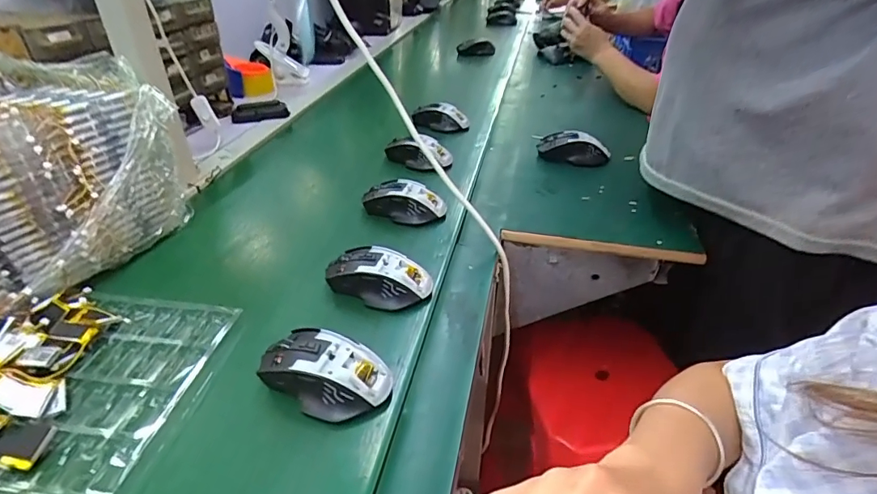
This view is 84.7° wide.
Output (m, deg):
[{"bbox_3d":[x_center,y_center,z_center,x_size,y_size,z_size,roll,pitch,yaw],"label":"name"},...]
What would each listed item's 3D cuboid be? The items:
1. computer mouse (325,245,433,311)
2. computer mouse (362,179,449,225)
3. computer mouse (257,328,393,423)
[{"bbox_3d":[-0.067,0.029,0.516,0.107,0.035,0.058,12,38,19],"label":"computer mouse"},{"bbox_3d":[-0.048,-0.058,0.653,0.113,0.048,0.054,5,37,11],"label":"computer mouse"},{"bbox_3d":[-0.097,0.104,0.408,0.112,0.035,0.068,10,38,17],"label":"computer mouse"}]

